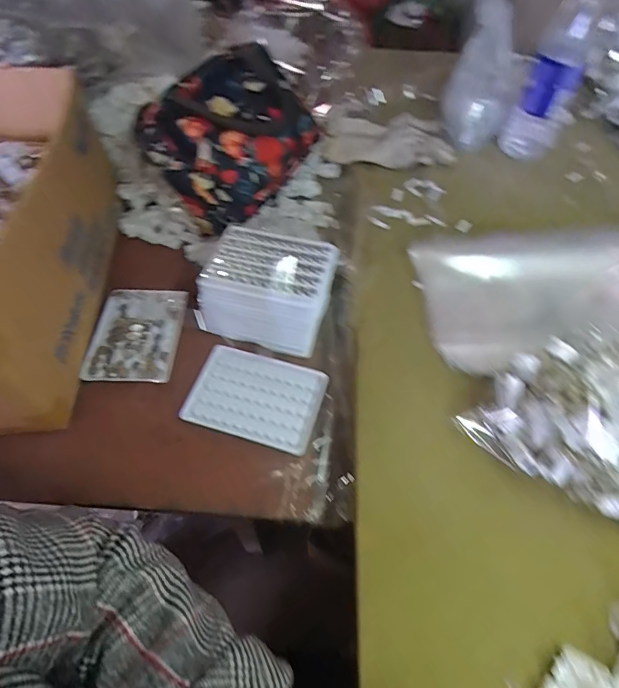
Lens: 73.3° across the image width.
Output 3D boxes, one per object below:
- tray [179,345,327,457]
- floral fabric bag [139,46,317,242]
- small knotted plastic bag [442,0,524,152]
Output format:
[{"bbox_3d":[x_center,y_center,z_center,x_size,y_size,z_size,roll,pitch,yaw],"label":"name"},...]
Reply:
[{"bbox_3d":[-0.056,0.055,0.440,0.134,0.007,0.094,15,56,9],"label":"tray"},{"bbox_3d":[-0.096,-0.270,0.552,0.140,0.122,0.230,26,59,16],"label":"floral fabric bag"},{"bbox_3d":[0.272,-0.410,0.614,0.141,0.183,0.096,-30,62,-20],"label":"small knotted plastic bag"}]

